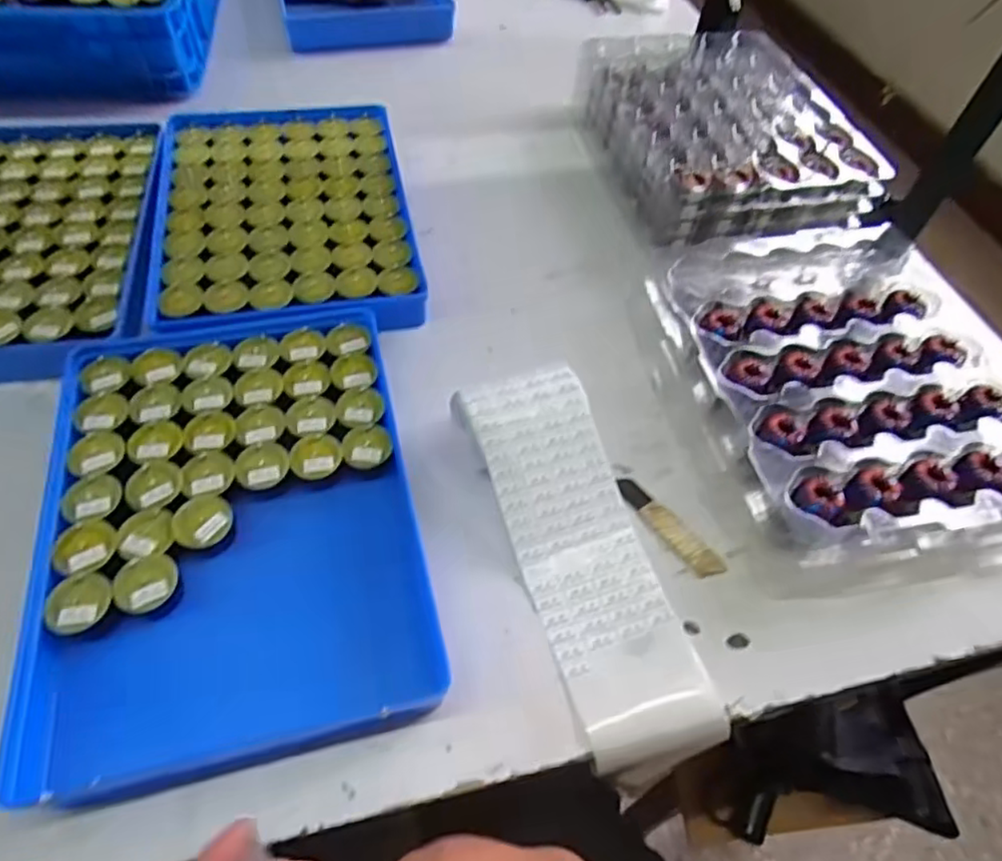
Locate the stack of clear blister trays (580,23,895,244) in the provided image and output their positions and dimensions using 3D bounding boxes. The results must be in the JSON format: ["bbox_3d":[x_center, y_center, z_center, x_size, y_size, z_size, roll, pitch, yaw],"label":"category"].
[{"bbox_3d":[0.241,-0.335,0.712,0.242,0.068,0.306,-9,56,-11],"label":"stack of clear blister trays"}]

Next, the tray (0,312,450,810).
[{"bbox_3d":[-0.178,0.047,0.425,0.229,0.032,0.319,-11,56,-12],"label":"tray"}]

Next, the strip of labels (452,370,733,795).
[{"bbox_3d":[0.055,0.082,0.427,0.092,0.060,0.267,-15,57,-15],"label":"strip of labels"}]

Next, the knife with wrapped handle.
[{"bbox_3d":[0.120,0.069,0.460,0.022,0.010,0.093,-33,63,-24],"label":"knife with wrapped handle"}]

